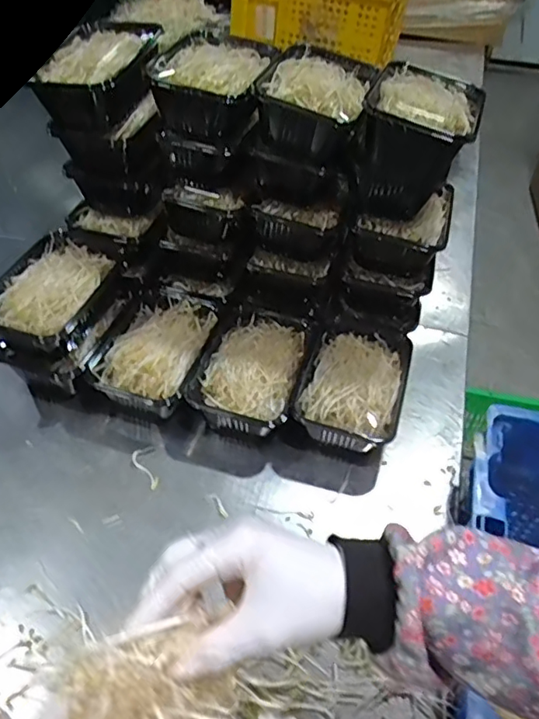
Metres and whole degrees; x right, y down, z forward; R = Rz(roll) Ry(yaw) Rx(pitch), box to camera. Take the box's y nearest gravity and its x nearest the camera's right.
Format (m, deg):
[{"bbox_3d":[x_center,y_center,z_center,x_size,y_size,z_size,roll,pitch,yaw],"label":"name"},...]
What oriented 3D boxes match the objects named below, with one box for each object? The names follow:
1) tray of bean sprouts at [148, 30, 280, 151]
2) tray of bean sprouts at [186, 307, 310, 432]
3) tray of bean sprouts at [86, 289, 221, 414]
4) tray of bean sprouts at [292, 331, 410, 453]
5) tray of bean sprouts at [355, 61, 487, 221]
[{"bbox_3d":[-0.066,-0.329,0.686,0.128,0.070,0.162,8,47,5],"label":"tray of bean sprouts"},{"bbox_3d":[-0.023,0.017,0.725,0.123,0.063,0.185,13,48,10],"label":"tray of bean sprouts"},{"bbox_3d":[-0.147,-0.008,0.741,0.123,0.063,0.180,13,48,10],"label":"tray of bean sprouts"},{"bbox_3d":[0.104,0.035,0.714,0.121,0.069,0.189,13,48,10],"label":"tray of bean sprouts"},{"bbox_3d":[0.166,-0.241,0.665,0.120,0.140,0.170,14,48,11],"label":"tray of bean sprouts"}]

